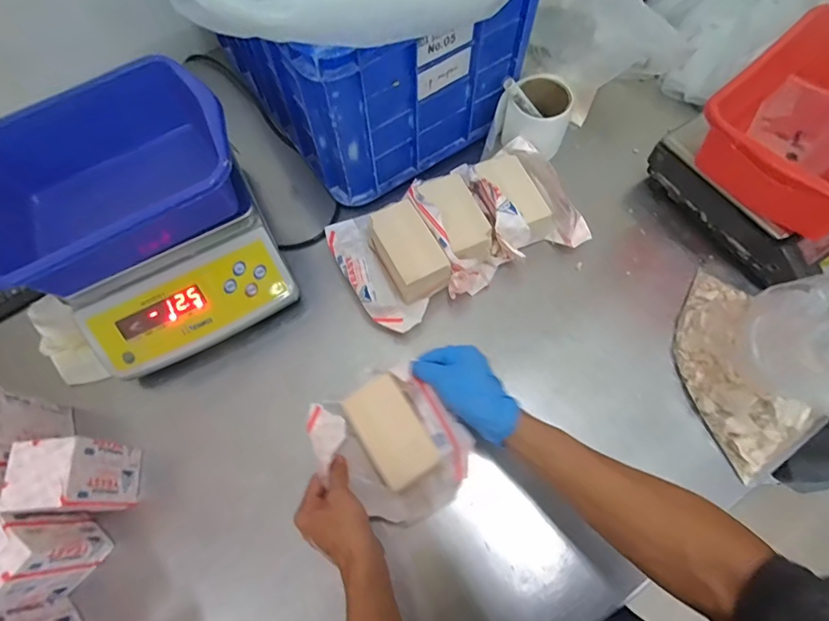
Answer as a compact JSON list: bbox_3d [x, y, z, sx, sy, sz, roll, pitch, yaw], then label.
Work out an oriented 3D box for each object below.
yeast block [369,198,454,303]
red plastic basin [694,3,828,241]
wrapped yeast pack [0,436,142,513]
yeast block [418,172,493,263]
[{"bbox_3d":[-0.009,-0.074,0.617,0.073,0.062,0.126,-30,71,-10],"label":"yeast block"},{"bbox_3d":[0.484,-0.225,0.542,0.265,0.125,0.206,-42,72,-13],"label":"red plastic basin"},{"bbox_3d":[-0.367,0.180,0.497,0.065,0.112,0.069,-7,69,-1],"label":"wrapped yeast pack"},{"bbox_3d":[0.060,-0.123,0.628,0.069,0.053,0.126,-24,70,-8],"label":"yeast block"}]

